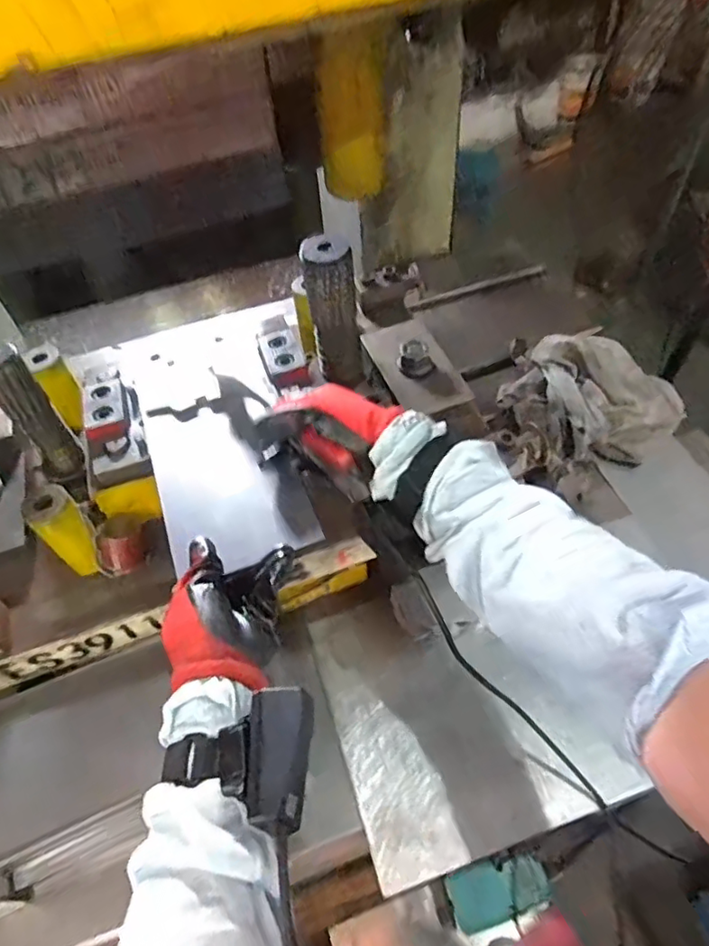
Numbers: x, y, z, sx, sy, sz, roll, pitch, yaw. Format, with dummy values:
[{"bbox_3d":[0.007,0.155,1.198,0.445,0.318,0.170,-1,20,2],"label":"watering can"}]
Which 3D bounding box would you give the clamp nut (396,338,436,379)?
[{"bbox_3d":[0.071,-0.130,0.652,0.042,0.029,0.030,1,51,6],"label":"clamp nut"}]

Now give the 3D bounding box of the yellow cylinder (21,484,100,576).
[{"bbox_3d":[-0.260,0.053,0.519,0.038,0.088,0.040,34,61,28],"label":"yellow cylinder"}]

